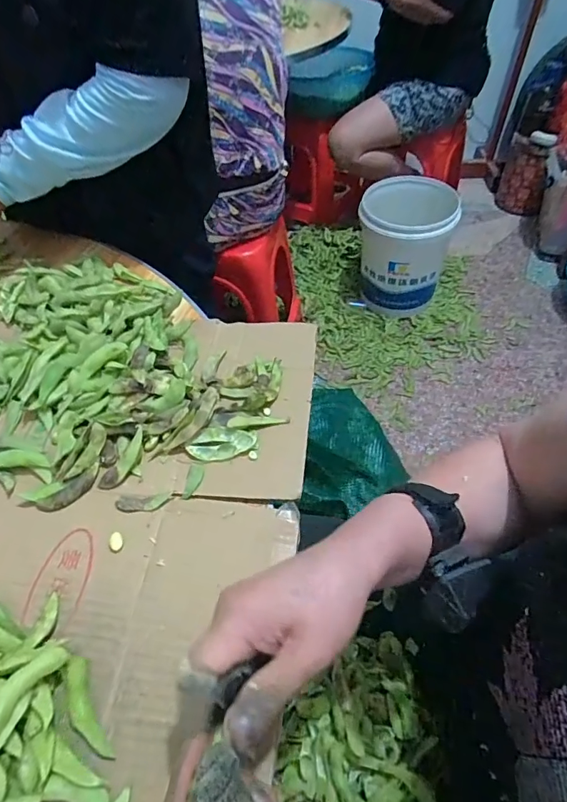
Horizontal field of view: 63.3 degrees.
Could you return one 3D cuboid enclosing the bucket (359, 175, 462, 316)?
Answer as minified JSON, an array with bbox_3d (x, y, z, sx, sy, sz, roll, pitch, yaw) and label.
[{"bbox_3d":[0.409,-0.521,1.589,0.302,0.373,0.322,7,50,8],"label":"bucket"}]

